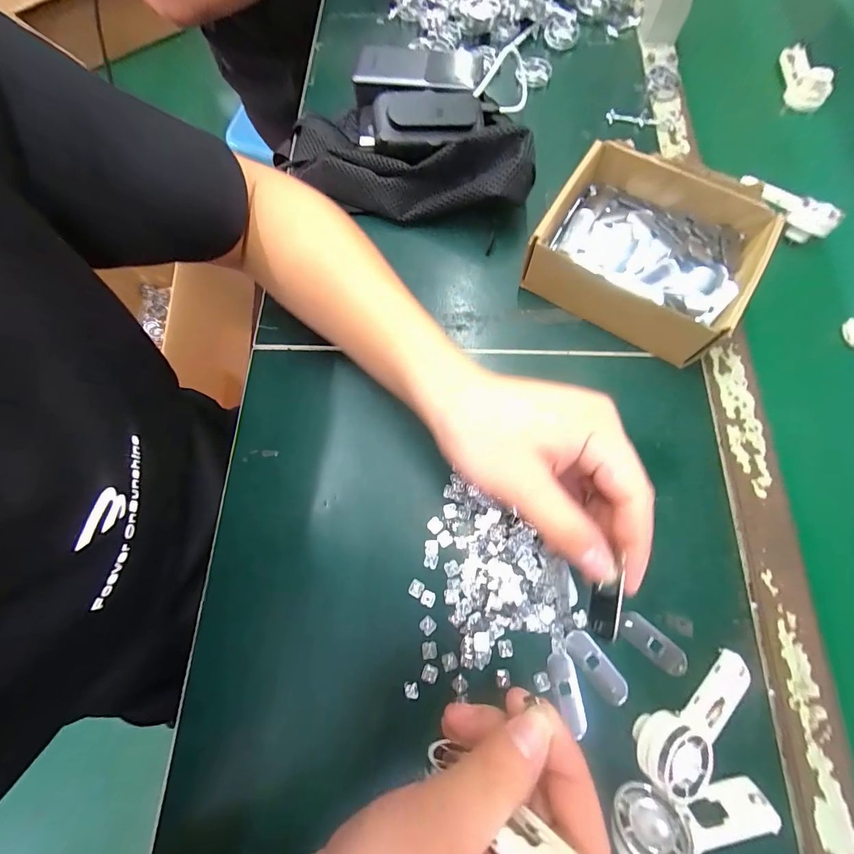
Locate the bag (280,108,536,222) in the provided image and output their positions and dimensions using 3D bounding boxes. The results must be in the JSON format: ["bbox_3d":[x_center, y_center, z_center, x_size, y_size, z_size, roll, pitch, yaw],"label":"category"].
[{"bbox_3d":[-0.017,-0.246,0.370,0.228,0.063,0.062,9,72,5],"label":"bag"}]

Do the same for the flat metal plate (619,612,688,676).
[{"bbox_3d":[0.157,0.150,0.268,0.046,0.005,0.020,36,76,13],"label":"flat metal plate"}]

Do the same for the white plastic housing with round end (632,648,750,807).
[{"bbox_3d":[0.173,0.188,0.238,0.091,0.031,0.045,-33,73,-9],"label":"white plastic housing with round end"}]

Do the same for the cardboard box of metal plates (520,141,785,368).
[{"bbox_3d":[0.191,-0.157,0.341,0.164,0.058,0.144,31,75,11],"label":"cardboard box of metal plates"}]

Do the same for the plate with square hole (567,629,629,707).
[{"bbox_3d":[0.118,0.165,0.266,0.018,0.004,0.050,-36,74,-10],"label":"plate with square hole"}]

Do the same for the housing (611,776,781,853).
[{"bbox_3d":[0.154,0.231,0.223,0.093,0.039,0.018,-5,115,-5],"label":"housing"}]

